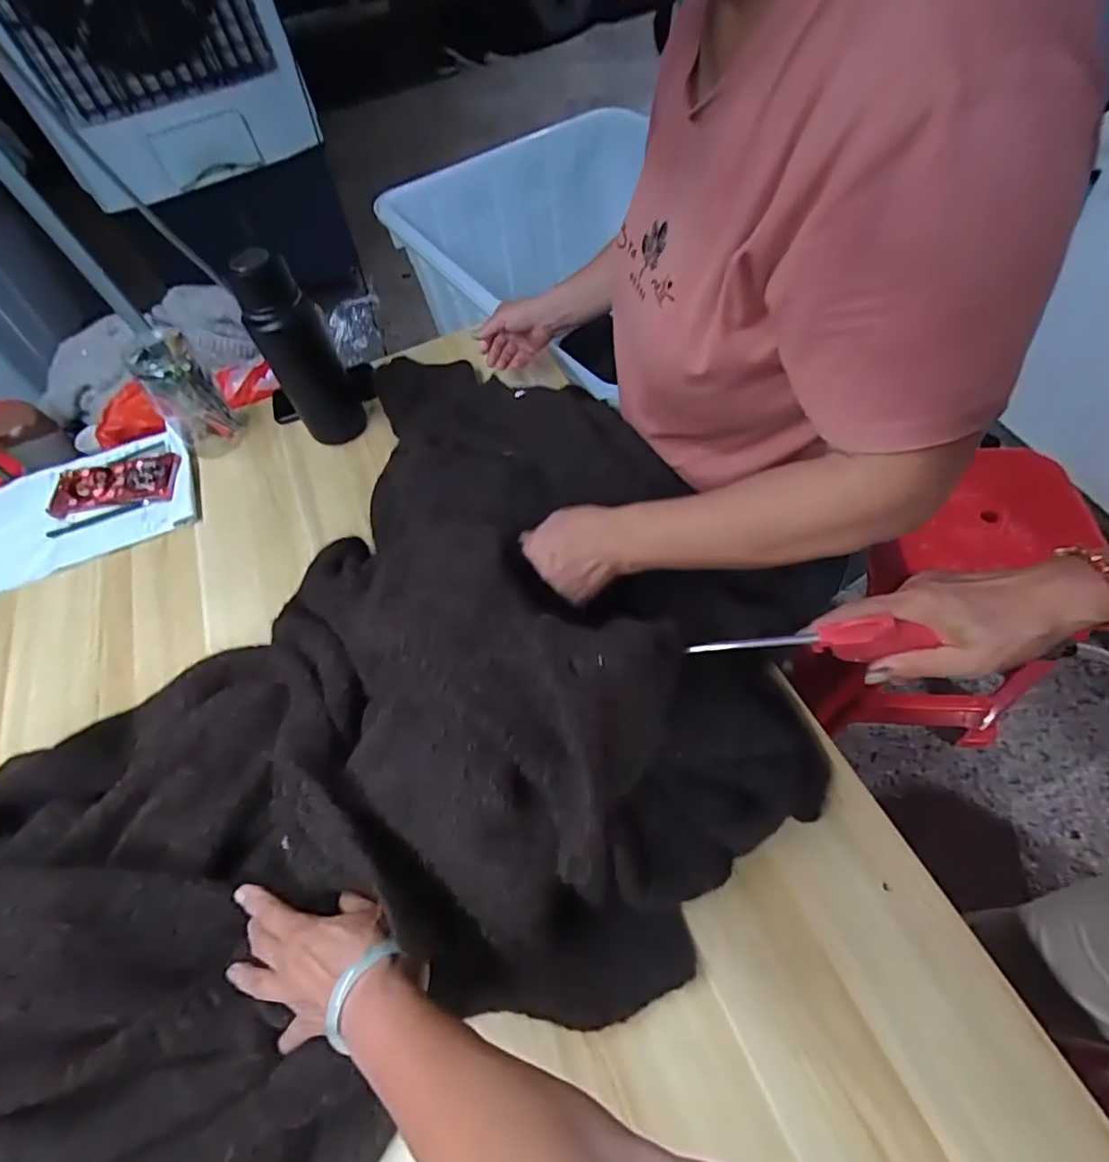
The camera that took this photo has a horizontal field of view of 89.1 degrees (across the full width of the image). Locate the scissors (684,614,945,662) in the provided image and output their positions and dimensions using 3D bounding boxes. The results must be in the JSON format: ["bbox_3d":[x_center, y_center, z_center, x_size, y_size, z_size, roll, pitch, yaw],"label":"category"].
[{"bbox_3d":[0.172,0.040,0.388,0.152,0.043,0.013,-2,56,13],"label":"scissors"}]

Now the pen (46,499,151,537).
[{"bbox_3d":[-0.606,-0.084,0.751,0.133,0.009,0.014,-19,57,-8],"label":"pen"}]

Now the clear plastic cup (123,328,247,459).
[{"bbox_3d":[-0.504,-0.250,0.771,0.072,0.166,0.080,36,68,25],"label":"clear plastic cup"}]

